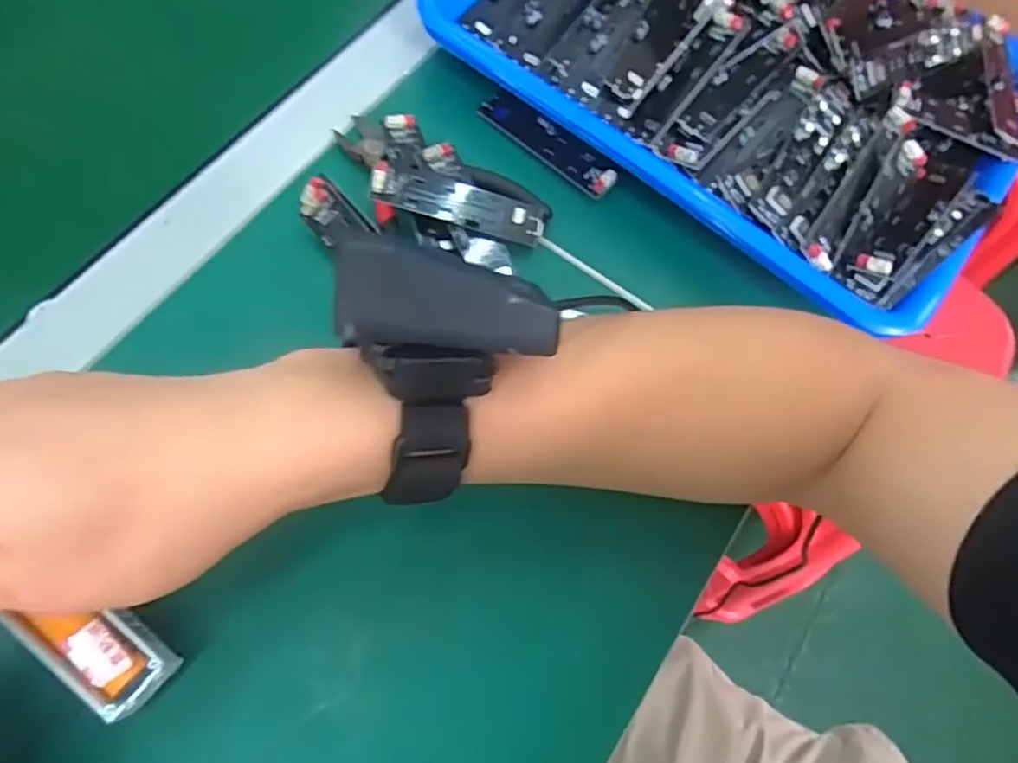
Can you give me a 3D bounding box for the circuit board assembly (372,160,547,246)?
[{"bbox_3d":[-0.026,-0.094,0.360,0.092,0.008,0.024,13,71,-13],"label":"circuit board assembly"}]

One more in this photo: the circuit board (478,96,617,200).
[{"bbox_3d":[0.023,-0.138,0.392,0.091,0.009,0.021,42,71,9],"label":"circuit board"}]

